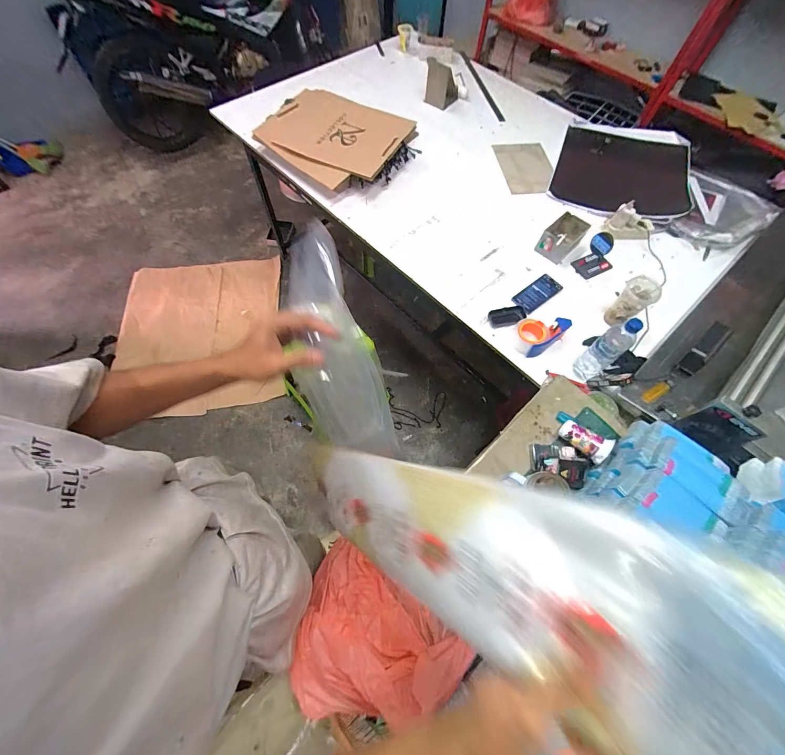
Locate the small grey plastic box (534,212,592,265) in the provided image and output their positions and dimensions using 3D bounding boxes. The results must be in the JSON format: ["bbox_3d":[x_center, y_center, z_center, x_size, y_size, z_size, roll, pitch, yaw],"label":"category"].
[{"bbox_3d":[0.559,-0.459,1.119,0.164,0.075,0.109,-41,72,-19],"label":"small grey plastic box"}]

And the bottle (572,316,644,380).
[{"bbox_3d":[0.538,-0.071,0.853,0.060,0.212,0.067,-37,70,-18],"label":"bottle"}]

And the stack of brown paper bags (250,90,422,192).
[{"bbox_3d":[-0.224,-0.915,1.293,0.521,0.120,0.389,35,68,14],"label":"stack of brown paper bags"}]

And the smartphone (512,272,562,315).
[{"bbox_3d":[0.451,-0.260,1.060,0.176,0.014,0.075,-36,70,-18],"label":"smartphone"}]

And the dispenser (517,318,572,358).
[{"bbox_3d":[0.418,-0.130,0.969,0.145,0.057,0.104,-33,69,-16],"label":"dispenser"}]

